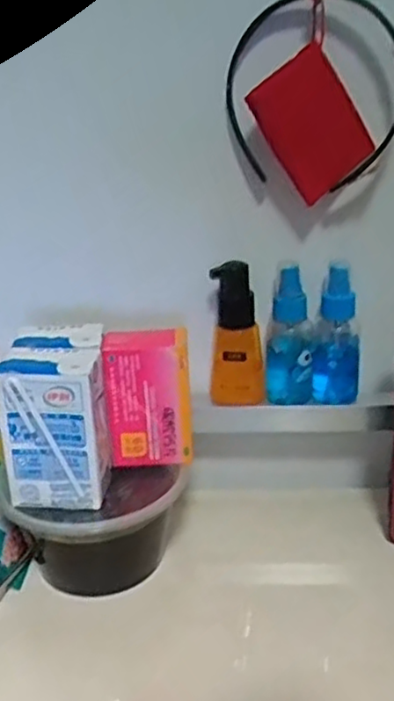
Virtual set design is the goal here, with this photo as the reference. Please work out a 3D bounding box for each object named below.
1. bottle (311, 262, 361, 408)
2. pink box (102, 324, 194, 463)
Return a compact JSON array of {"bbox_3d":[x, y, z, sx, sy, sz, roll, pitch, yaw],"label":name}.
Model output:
[{"bbox_3d":[0.116,-0.014,0.577,0.036,0.118,0.031,4,23,14],"label":"bottle"},{"bbox_3d":[-0.034,0.035,0.520,0.060,0.099,0.028,-1,23,2],"label":"pink box"}]

